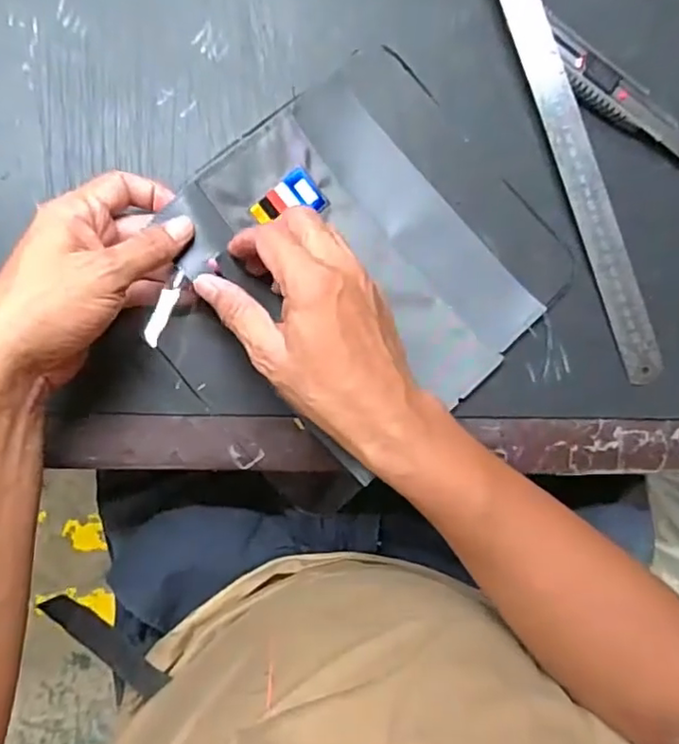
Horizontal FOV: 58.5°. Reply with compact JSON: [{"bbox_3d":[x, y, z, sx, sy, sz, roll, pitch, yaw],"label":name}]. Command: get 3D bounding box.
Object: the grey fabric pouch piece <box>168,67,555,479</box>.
[{"bbox_3d":[0.012,-0.067,0.400,0.175,0.039,0.216,-40,93,-8],"label":"grey fabric pouch piece"}]

